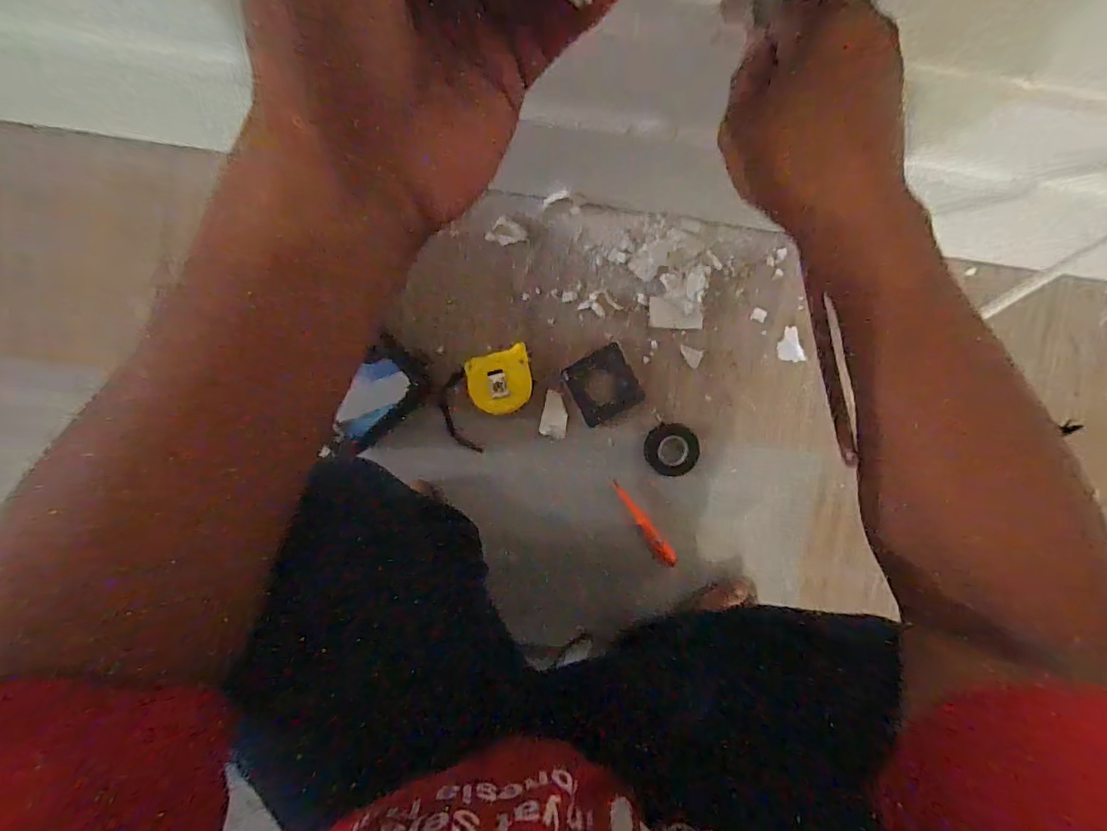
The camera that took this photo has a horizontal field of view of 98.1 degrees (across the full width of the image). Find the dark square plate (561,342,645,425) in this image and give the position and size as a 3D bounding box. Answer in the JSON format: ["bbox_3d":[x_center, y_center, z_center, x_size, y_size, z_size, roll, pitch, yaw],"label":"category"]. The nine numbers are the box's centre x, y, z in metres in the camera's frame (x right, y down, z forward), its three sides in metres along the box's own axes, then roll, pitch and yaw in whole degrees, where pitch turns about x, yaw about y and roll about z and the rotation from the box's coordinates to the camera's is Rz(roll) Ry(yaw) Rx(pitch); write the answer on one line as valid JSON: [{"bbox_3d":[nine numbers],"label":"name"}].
[{"bbox_3d":[0.064,-0.039,0.619,0.082,0.005,0.084,-27,95,1],"label":"dark square plate"}]

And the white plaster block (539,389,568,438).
[{"bbox_3d":[0.002,-0.001,0.617,0.033,0.004,0.057,10,95,-3],"label":"white plaster block"}]

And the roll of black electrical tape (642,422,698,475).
[{"bbox_3d":[0.154,0.045,0.621,0.069,0.016,0.068,0,95,-2],"label":"roll of black electrical tape"}]

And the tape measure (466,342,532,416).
[{"bbox_3d":[-0.062,-0.041,0.590,0.076,0.039,0.071,-17,95,0],"label":"tape measure"}]

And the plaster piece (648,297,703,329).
[{"bbox_3d":[0.156,-0.129,0.608,0.068,0.004,0.036,3,95,-2],"label":"plaster piece"}]

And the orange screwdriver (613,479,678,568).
[{"bbox_3d":[0.116,0.143,0.626,0.023,0.014,0.134,-38,95,2],"label":"orange screwdriver"}]

